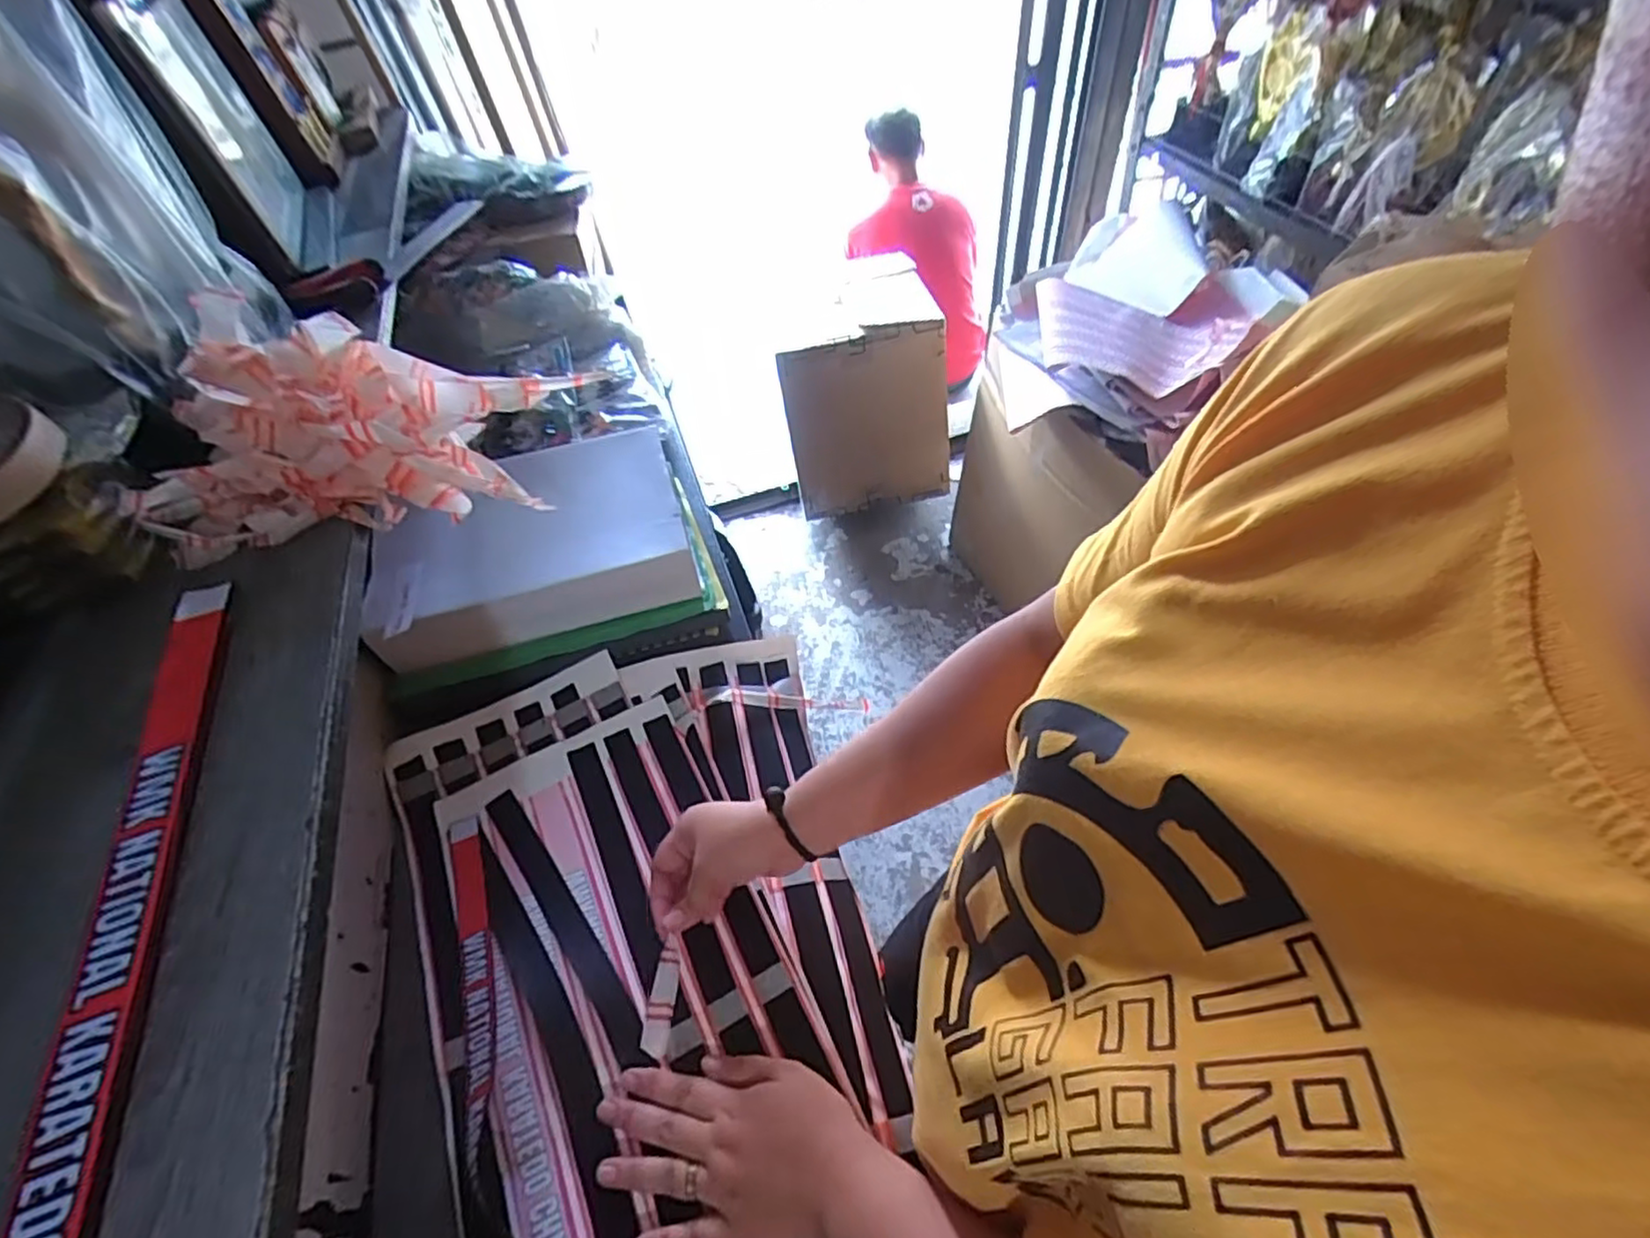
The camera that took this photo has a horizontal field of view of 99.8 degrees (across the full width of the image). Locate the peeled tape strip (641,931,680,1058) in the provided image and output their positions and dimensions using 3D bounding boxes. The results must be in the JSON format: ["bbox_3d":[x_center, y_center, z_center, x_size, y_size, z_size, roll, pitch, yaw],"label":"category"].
[{"bbox_3d":[-0.111,0.257,0.475,0.017,0.012,0.073,6,76,10],"label":"peeled tape strip"}]

